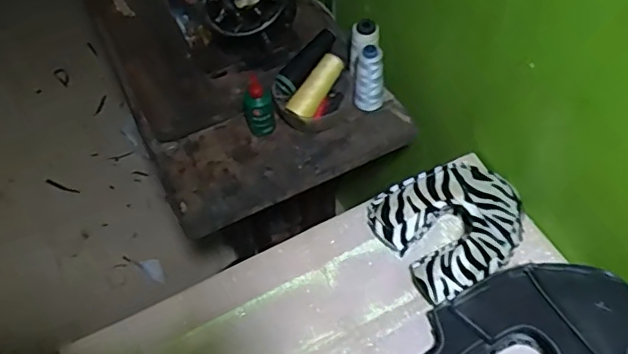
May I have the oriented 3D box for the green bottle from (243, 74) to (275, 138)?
[{"bbox_3d":[-0.085,-0.107,0.840,0.043,0.094,0.041,-13,55,-5],"label":"green bottle"}]

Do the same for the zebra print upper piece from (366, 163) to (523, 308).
[{"bbox_3d":[0.175,0.059,0.720,0.168,0.075,0.163,-31,59,-16],"label":"zebra print upper piece"}]

